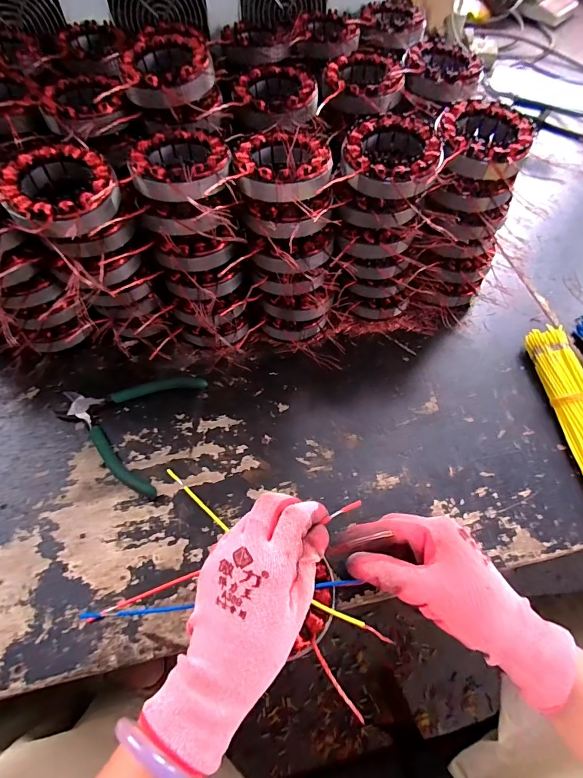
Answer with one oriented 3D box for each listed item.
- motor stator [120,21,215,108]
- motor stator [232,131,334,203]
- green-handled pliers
[{"bbox_3d":[-0.119,-0.303,0.382,0.086,0.041,0.098,-11,61,-9],"label":"motor stator"},{"bbox_3d":[-0.008,-0.199,0.350,0.083,0.026,0.089,-10,61,-8],"label":"motor stator"},{"bbox_3d":[-0.174,0.027,0.401,0.133,0.010,0.132,15,61,6],"label":"green-handled pliers"}]

